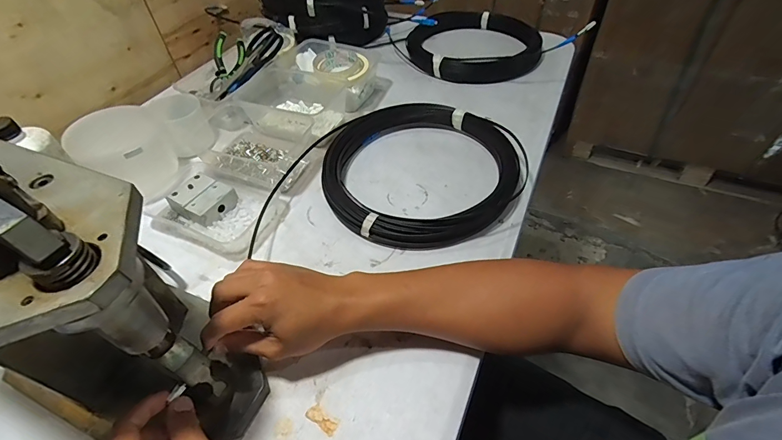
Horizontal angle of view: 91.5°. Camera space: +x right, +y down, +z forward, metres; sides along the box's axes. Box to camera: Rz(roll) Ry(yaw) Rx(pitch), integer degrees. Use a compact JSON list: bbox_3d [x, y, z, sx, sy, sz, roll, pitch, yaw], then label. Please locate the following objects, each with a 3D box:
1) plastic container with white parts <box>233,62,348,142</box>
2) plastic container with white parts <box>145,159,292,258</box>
[{"bbox_3d":[-0.179,-0.203,0.672,0.186,0.058,0.134,24,53,23],"label":"plastic container with white parts"},{"bbox_3d":[-0.254,-0.021,0.546,0.189,0.038,0.121,18,51,18],"label":"plastic container with white parts"}]

